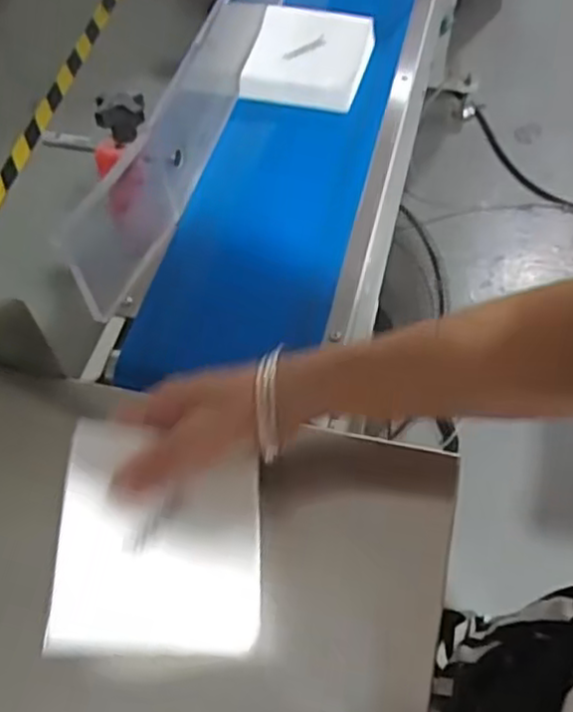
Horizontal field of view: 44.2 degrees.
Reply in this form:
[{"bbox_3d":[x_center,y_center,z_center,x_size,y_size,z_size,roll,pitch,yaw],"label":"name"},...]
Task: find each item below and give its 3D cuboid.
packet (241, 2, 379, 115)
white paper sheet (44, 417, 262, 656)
[{"bbox_3d":[0.025,-0.312,0.731,0.117,0.037,0.116,11,59,10],"label":"packet"},{"bbox_3d":[-0.073,0.110,0.420,0.119,0.009,0.129,6,84,-9],"label":"white paper sheet"}]

